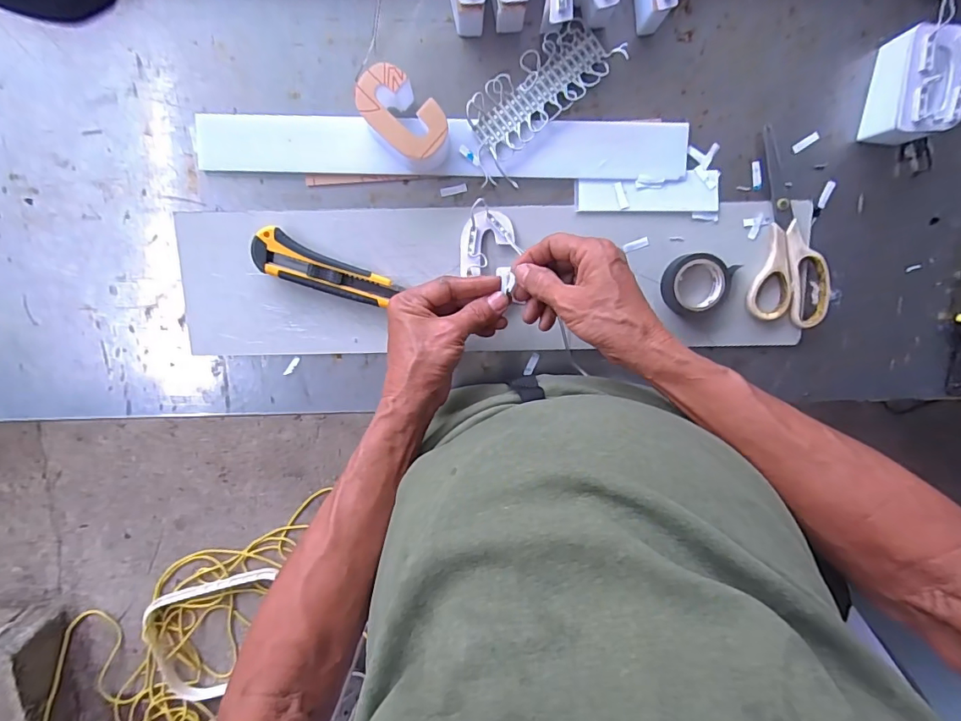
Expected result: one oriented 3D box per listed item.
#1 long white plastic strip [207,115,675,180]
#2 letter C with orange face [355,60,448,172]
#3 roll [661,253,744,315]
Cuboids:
[{"bbox_3d":[-0.035,-0.200,0.442,0.451,0.009,0.050,1,100,0],"label":"long white plastic strip"},{"bbox_3d":[-0.068,-0.210,0.422,0.081,0.048,0.054,41,97,-6],"label":"letter C with orange face"},{"bbox_3d":[0.207,-0.074,0.456,0.060,0.015,0.061,0,100,0],"label":"roll"}]

